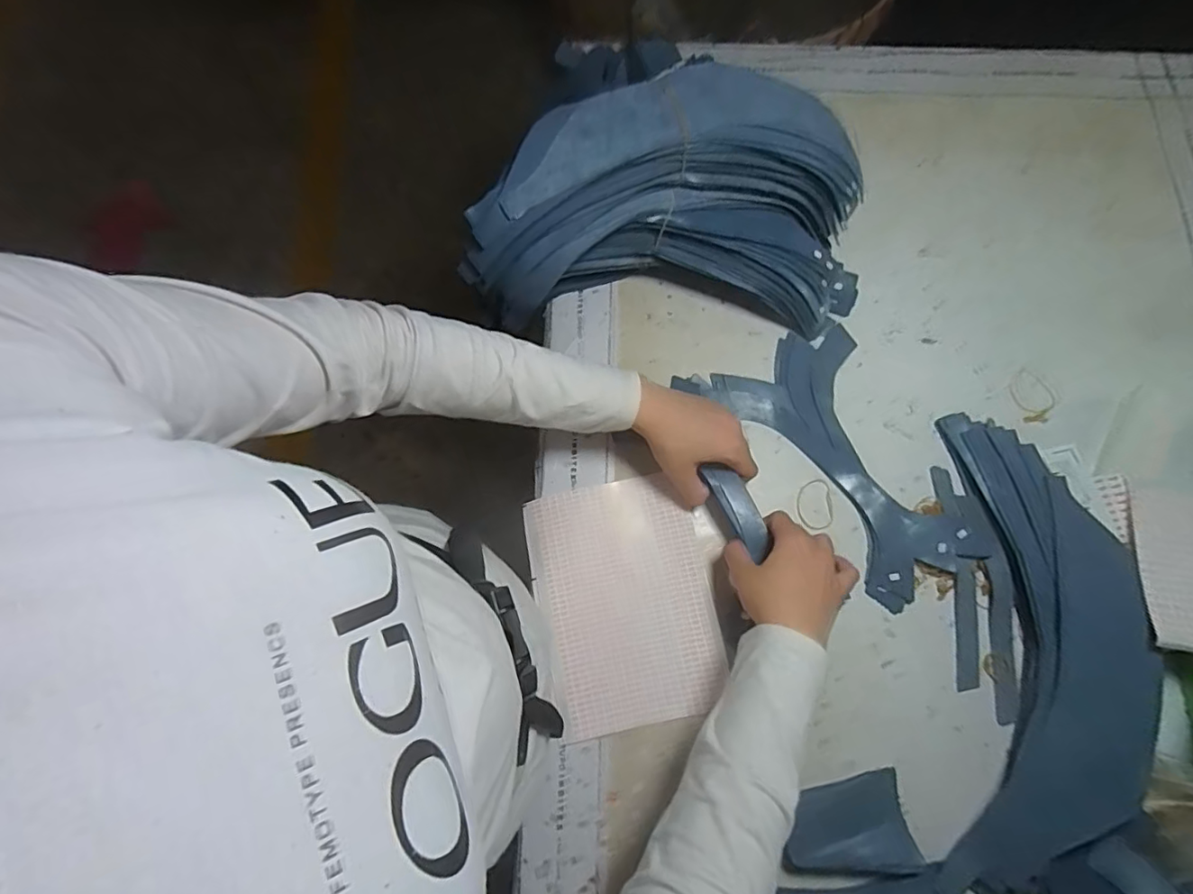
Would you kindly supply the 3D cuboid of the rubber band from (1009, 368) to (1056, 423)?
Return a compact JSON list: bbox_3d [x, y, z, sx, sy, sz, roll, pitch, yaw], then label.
[{"bbox_3d":[0.413,-0.048,0.537,0.036,0.004,0.054,-14,75,-3],"label":"rubber band"}]

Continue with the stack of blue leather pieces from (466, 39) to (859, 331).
[{"bbox_3d":[0.072,-0.204,0.498,0.343,0.171,0.146,0,75,1],"label":"stack of blue leather pieces"}]

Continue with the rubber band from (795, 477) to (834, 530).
[{"bbox_3d":[0.198,0.052,0.512,0.031,0.004,0.045,-3,75,0],"label":"rubber band"}]

